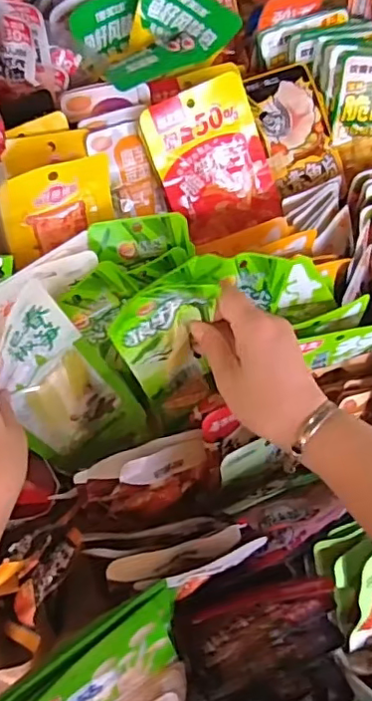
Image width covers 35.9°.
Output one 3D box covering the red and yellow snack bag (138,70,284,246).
[{"bbox_3d":[0.026,-0.167,0.517,0.099,0.130,0.010,-26,26,-5],"label":"red and yellow snack bag"}]

